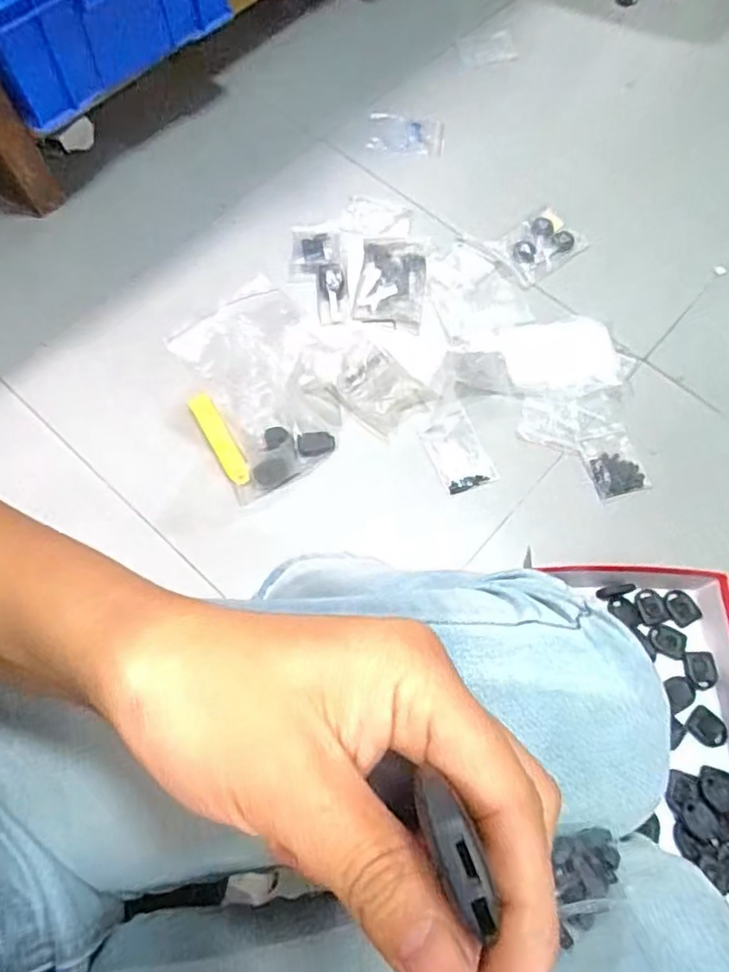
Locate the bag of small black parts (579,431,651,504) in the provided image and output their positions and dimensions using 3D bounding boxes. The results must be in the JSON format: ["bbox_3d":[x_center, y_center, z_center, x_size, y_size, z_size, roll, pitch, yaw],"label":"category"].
[{"bbox_3d":[0.308,-0.026,0.755,0.071,0.016,0.081,-12,62,-10],"label":"bag of small black parts"}]

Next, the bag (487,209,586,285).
[{"bbox_3d":[0.251,-0.344,0.877,0.121,0.017,0.086,-31,71,-13],"label":"bag"}]

